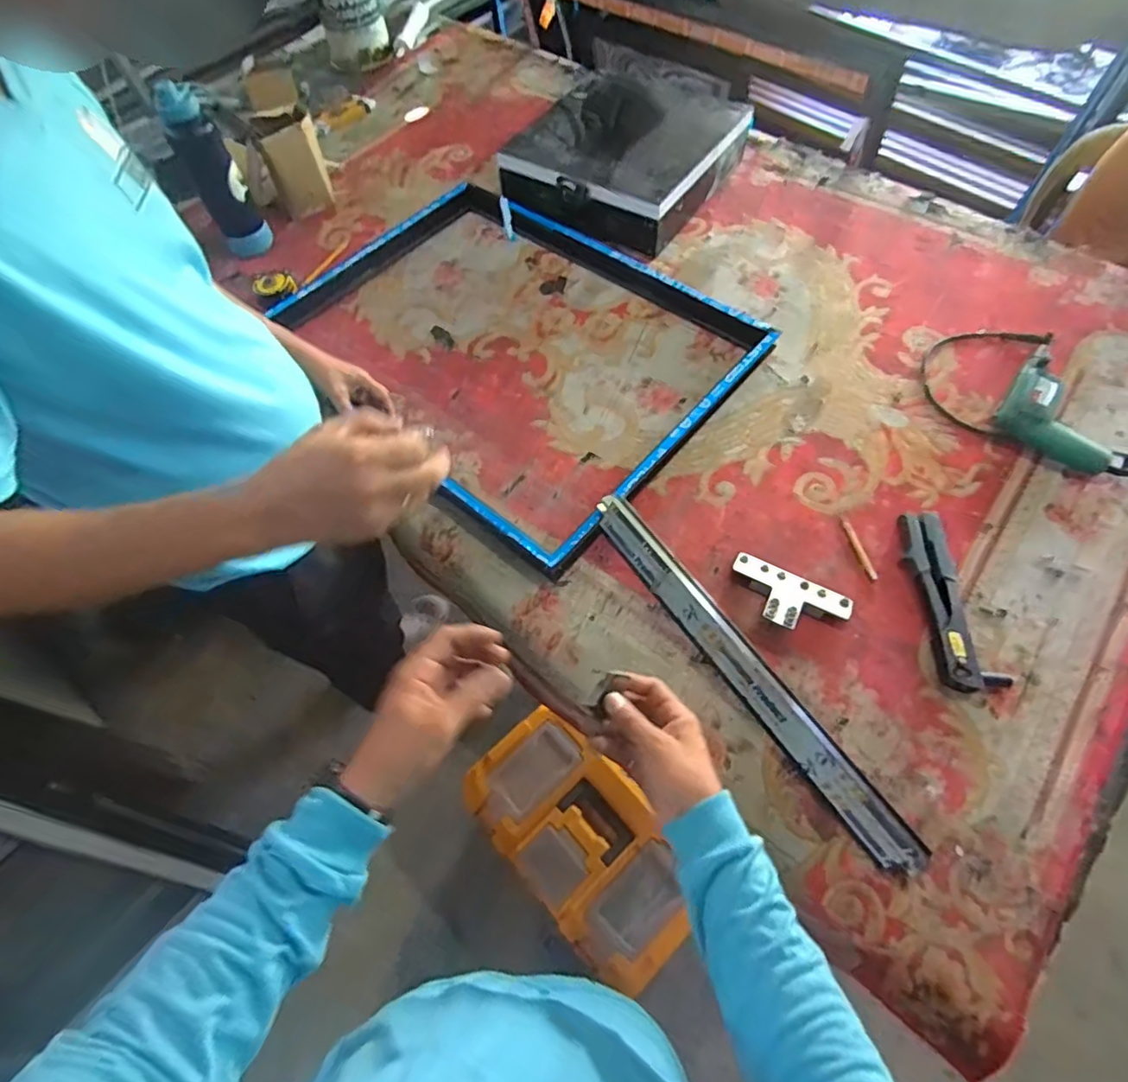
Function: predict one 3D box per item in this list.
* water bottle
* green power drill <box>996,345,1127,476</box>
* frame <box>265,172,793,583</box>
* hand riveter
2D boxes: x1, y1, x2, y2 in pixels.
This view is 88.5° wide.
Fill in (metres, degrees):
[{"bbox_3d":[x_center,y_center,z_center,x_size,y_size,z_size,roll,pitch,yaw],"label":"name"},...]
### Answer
[{"bbox_3d":[-0.648,-0.668,1.079,0.092,0.277,0.086,-29,63,-12],"label":"water bottle"},{"bbox_3d":[0.778,-0.195,0.865,0.196,0.060,0.192,34,68,20],"label":"green power drill"},{"bbox_3d":[-0.113,-0.373,1.021,0.800,0.068,0.603,37,69,22],"label":"frame"},{"bbox_3d":[0.492,0.073,0.757,0.071,0.032,0.240,-5,61,2],"label":"hand riveter"}]

